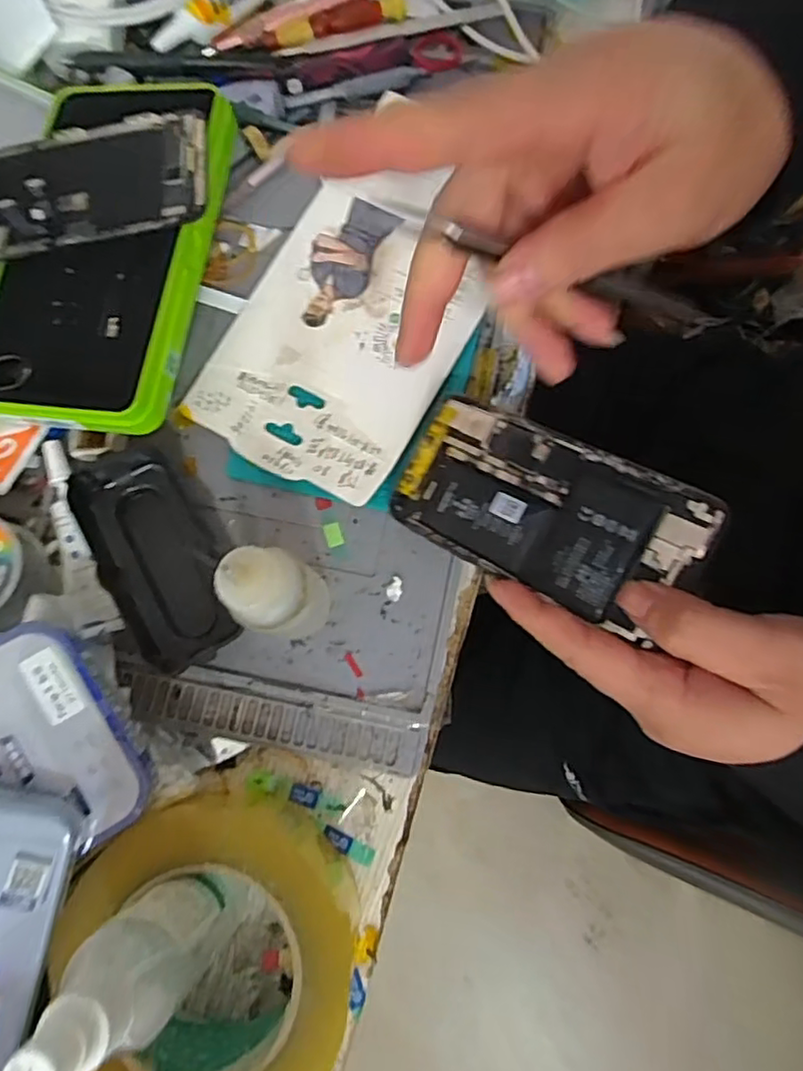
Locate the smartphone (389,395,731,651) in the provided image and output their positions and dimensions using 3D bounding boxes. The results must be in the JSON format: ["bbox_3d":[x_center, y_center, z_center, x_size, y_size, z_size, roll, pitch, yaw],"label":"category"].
[{"bbox_3d":[0.060,-0.013,0.282,0.136,0.010,0.068,28,90,30],"label":"smartphone"}]

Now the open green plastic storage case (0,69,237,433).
[{"bbox_3d":[-0.200,-0.161,0.325,0.204,0.049,0.198,8,78,3],"label":"open green plastic storage case"}]

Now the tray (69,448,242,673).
[{"bbox_3d":[-0.122,0.010,0.311,0.050,0.018,0.111,-29,79,-5],"label":"tray"}]

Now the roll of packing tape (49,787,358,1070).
[{"bbox_3d":[-0.081,0.174,0.270,0.113,0.043,0.118,0,78,1],"label":"roll of packing tape"}]

